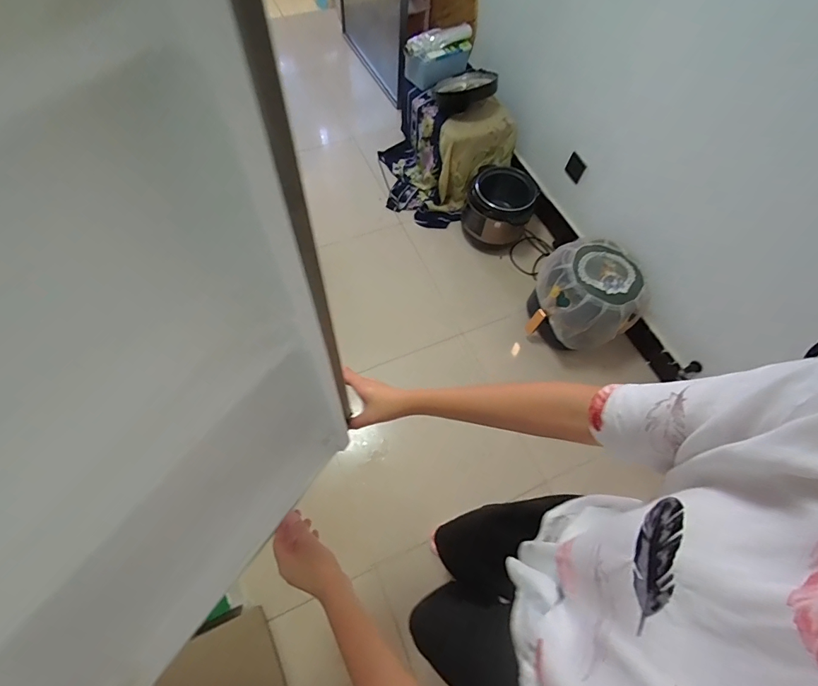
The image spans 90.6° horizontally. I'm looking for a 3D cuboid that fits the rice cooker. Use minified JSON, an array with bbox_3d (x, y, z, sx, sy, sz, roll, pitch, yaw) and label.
[{"bbox_3d":[0.361,-0.556,1.678,0.280,0.259,0.281,22,66,8],"label":"rice cooker"}]

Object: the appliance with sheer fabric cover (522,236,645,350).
[{"bbox_3d":[0.601,-0.136,1.443,0.282,0.368,0.337,-37,72,-18],"label":"appliance with sheer fabric cover"}]

